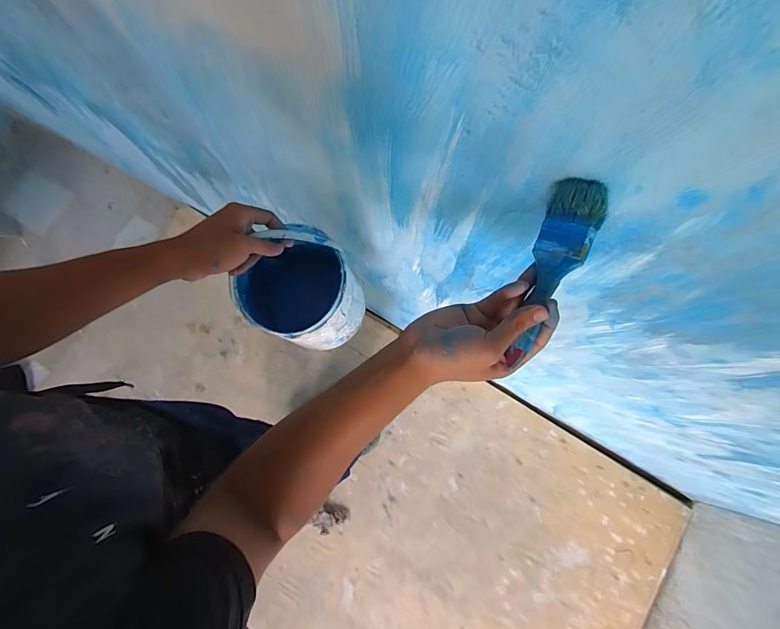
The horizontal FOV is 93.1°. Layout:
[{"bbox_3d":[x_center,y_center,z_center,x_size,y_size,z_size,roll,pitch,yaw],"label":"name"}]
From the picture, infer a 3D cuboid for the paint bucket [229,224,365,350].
[{"bbox_3d":[-0.151,-0.045,0.596,0.174,0.271,0.173,0,75,1],"label":"paint bucket"}]

